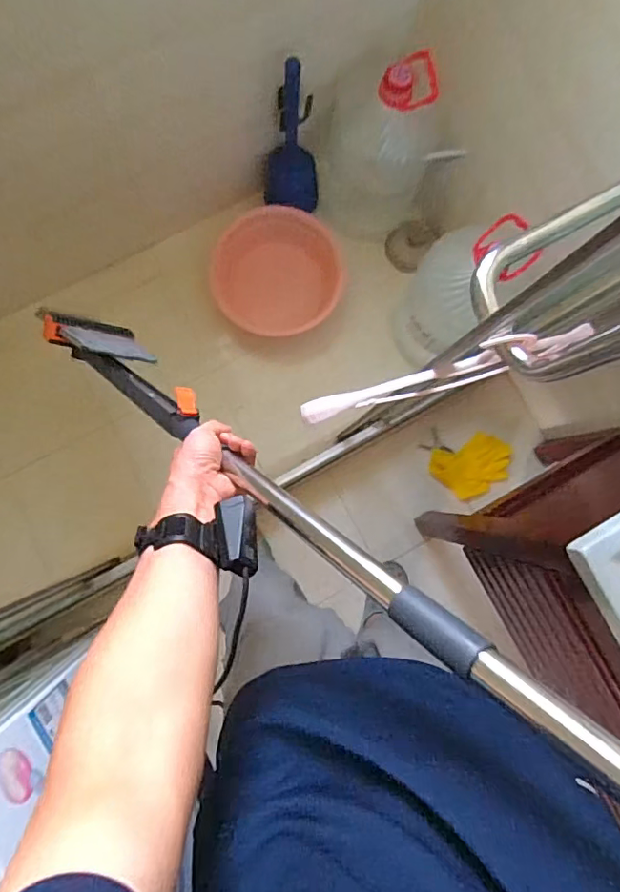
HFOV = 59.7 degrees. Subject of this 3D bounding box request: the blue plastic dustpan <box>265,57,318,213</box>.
[{"bbox_3d":[-0.033,-0.701,1.245,0.140,0.375,0.113,4,85,-5],"label":"blue plastic dustpan"}]

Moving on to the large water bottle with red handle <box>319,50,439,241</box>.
[{"bbox_3d":[0.162,-0.713,1.283,0.258,0.412,0.240,0,85,-5],"label":"large water bottle with red handle"}]

